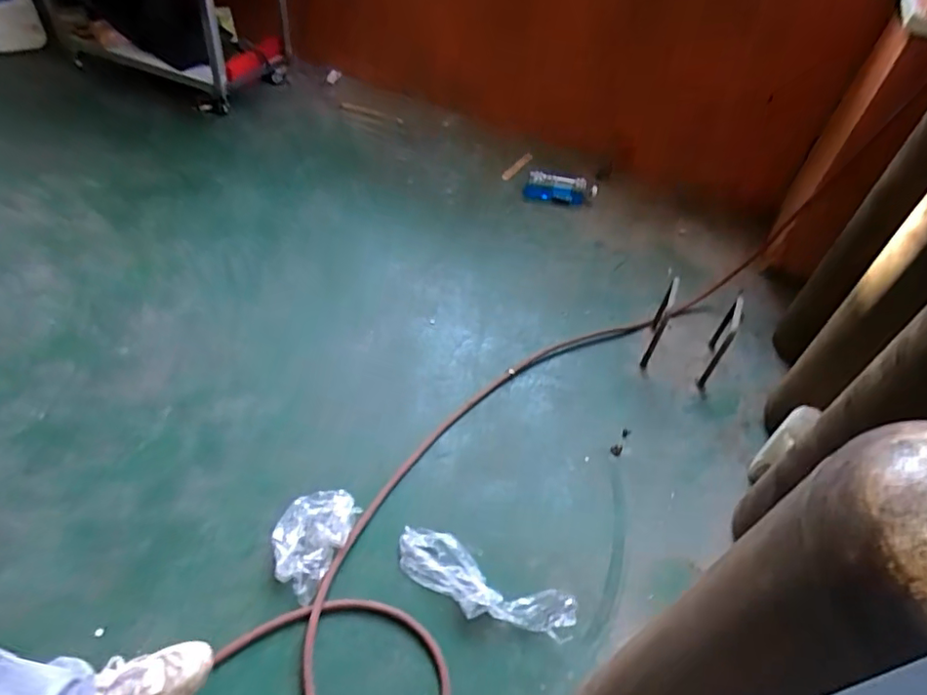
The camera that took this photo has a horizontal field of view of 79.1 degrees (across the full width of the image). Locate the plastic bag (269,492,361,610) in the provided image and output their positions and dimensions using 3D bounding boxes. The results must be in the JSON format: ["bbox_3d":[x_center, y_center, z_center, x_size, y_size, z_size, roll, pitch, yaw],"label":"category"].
[{"bbox_3d":[-0.347,0.433,1.262,0.156,0.043,0.251,16,48,8],"label":"plastic bag"}]

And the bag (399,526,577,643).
[{"bbox_3d":[0.039,0.518,1.229,0.414,0.048,0.138,21,44,16],"label":"bag"}]

